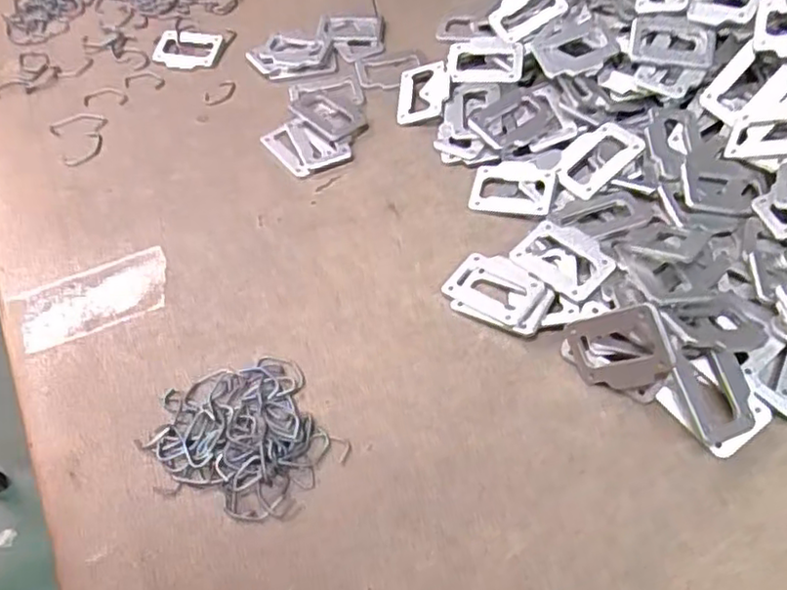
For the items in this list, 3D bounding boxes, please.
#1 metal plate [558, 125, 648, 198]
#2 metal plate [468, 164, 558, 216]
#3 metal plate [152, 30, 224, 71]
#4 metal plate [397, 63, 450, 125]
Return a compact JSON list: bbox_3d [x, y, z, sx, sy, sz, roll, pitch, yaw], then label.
[{"bbox_3d":[0.125,-0.084,0.406,0.050,0.007,0.033,-41,55,-1],"label":"metal plate"},{"bbox_3d":[0.074,-0.067,0.412,0.049,0.010,0.038,11,57,12],"label":"metal plate"},{"bbox_3d":[-0.161,-0.190,0.516,0.051,0.004,0.034,9,70,10],"label":"metal plate"},{"bbox_3d":[0.021,-0.142,0.464,0.037,0.006,0.055,-5,60,21],"label":"metal plate"}]

